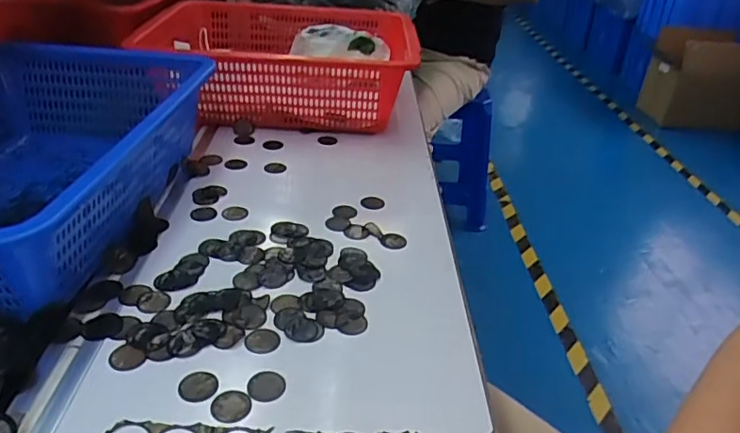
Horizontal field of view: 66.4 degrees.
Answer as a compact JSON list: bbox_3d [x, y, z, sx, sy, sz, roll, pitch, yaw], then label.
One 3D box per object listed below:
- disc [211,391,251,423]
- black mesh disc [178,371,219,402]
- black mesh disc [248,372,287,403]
[{"bbox_3d":[-0.099,0.134,0.403,0.027,0.004,0.027,4,32,-3],"label":"disc"},{"bbox_3d":[-0.126,0.124,0.416,0.027,0.004,0.026,4,32,-3],"label":"black mesh disc"},{"bbox_3d":[-0.077,0.126,0.421,0.027,0.004,0.028,4,32,-3],"label":"black mesh disc"}]

